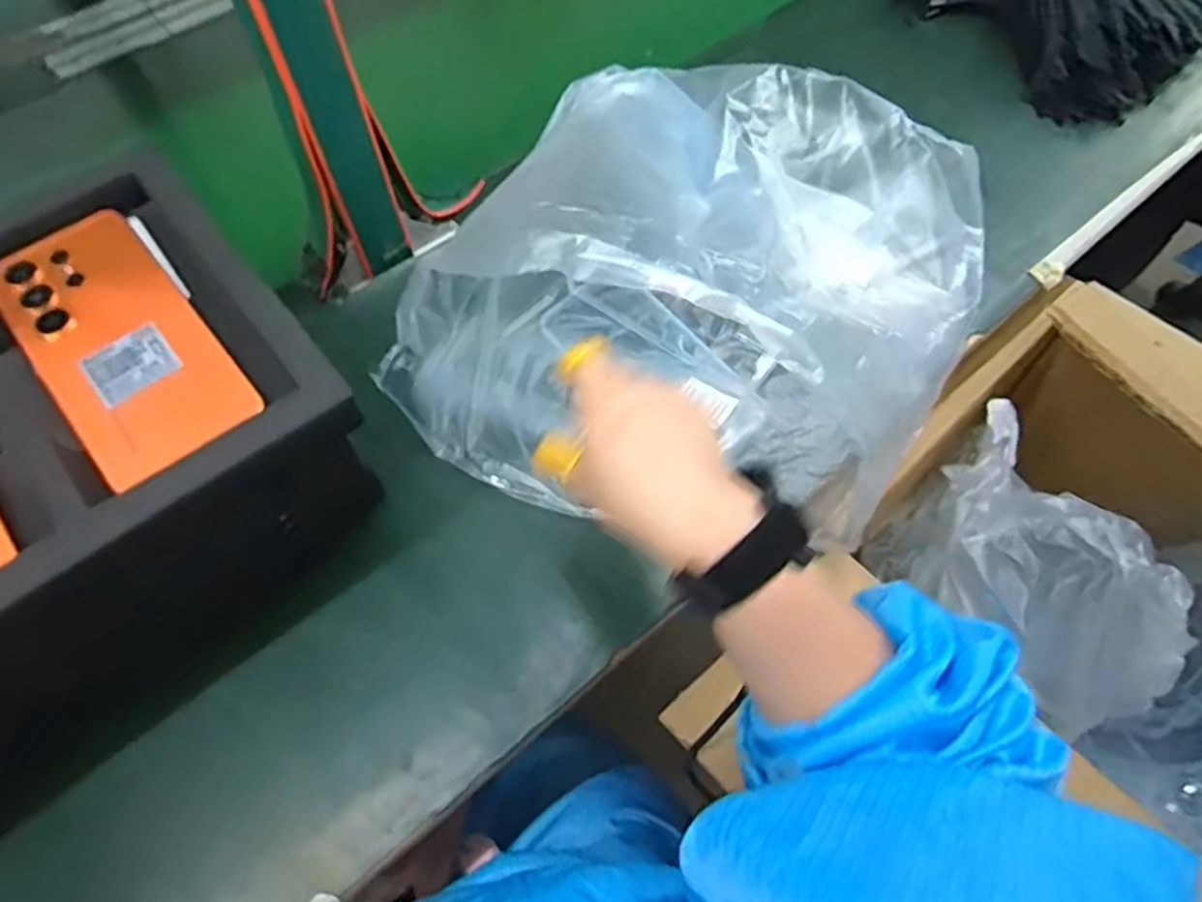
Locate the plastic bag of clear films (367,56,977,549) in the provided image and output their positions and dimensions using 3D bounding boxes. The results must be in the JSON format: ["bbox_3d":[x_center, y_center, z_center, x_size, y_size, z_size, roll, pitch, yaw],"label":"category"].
[{"bbox_3d":[0.082,-0.128,0.514,0.336,0.156,0.381,23,63,14],"label":"plastic bag of clear films"}]

